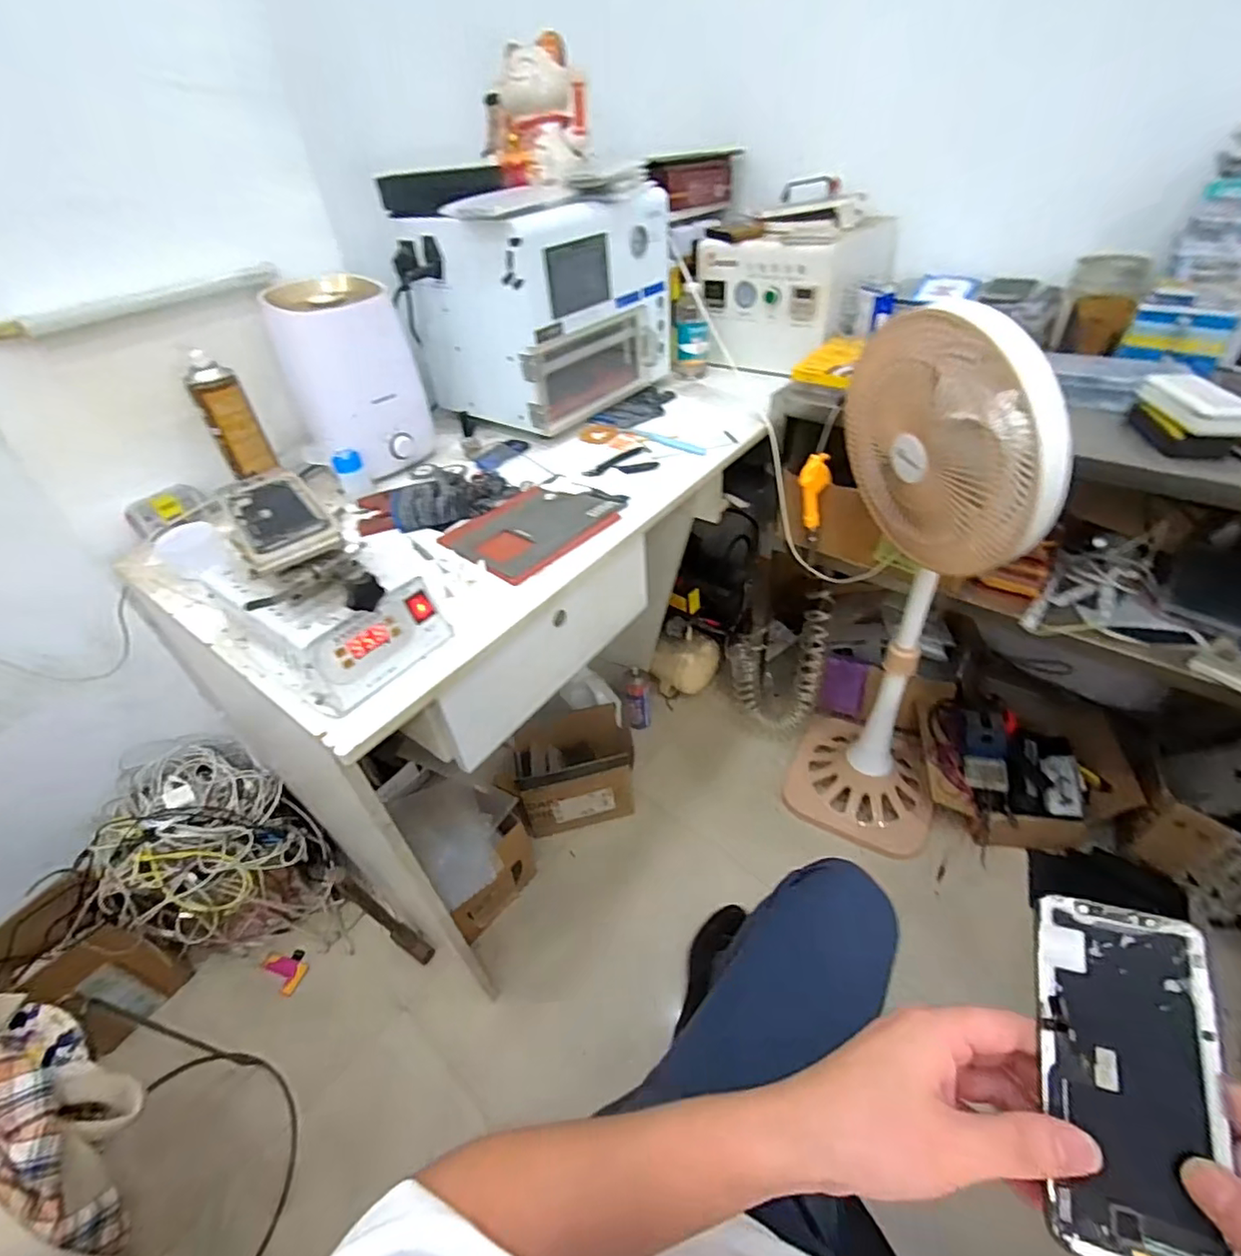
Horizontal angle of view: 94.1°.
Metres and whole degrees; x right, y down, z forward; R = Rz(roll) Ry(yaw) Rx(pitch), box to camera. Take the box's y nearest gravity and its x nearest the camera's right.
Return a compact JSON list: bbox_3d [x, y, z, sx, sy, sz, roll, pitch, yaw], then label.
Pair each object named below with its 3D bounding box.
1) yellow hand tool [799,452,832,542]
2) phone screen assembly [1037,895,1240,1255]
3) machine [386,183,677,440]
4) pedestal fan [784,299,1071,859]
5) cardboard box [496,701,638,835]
[{"bbox_3d":[0.336,-0.226,1.013,0.048,0.169,0.029,8,42,15],"label":"yellow hand tool"},{"bbox_3d":[0.228,0.200,0.258,0.065,0.007,0.138,5,67,19],"label":"phone screen assembly"},{"bbox_3d":[-0.141,-0.578,1.042,0.298,0.304,0.394,27,50,32],"label":"machine"},{"bbox_3d":[0.465,0.007,0.965,0.309,0.975,0.307,23,48,29],"label":"pedestal fan"},{"bbox_3d":[-0.104,0.319,1.266,0.261,0.209,0.163,-10,41,-5],"label":"cardboard box"}]

